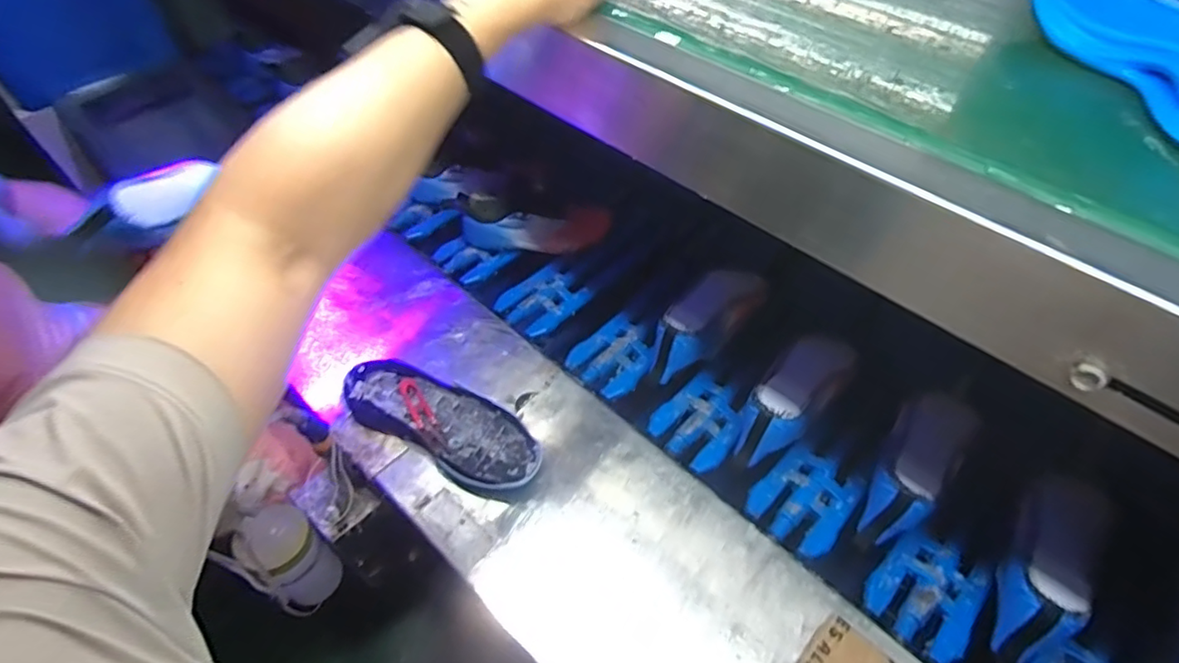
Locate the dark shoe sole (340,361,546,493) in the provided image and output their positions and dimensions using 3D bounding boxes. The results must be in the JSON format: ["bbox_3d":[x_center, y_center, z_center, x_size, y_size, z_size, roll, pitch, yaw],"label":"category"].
[{"bbox_3d":[-0.158,0.100,0.660,0.232,0.056,0.091,23,60,19],"label":"dark shoe sole"}]

